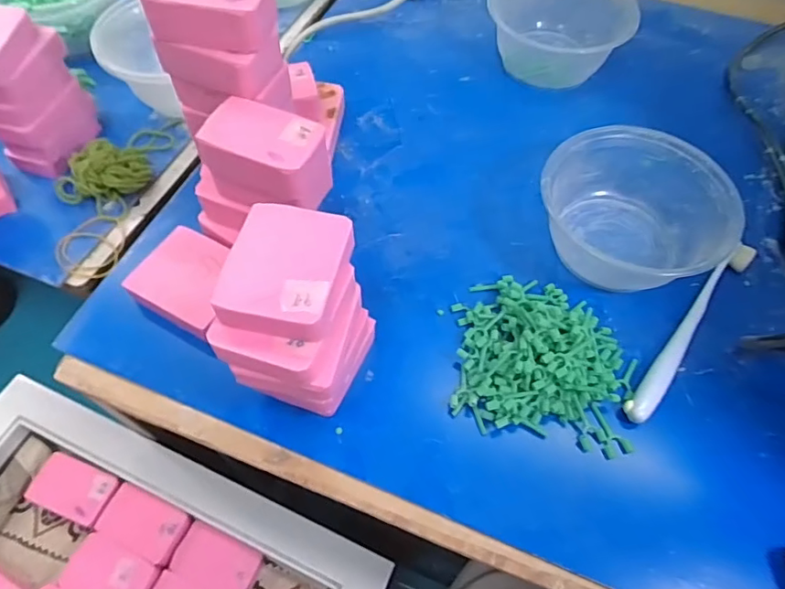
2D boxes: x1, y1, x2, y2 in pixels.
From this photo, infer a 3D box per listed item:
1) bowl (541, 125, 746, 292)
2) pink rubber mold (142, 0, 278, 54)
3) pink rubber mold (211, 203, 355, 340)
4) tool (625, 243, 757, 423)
[{"bbox_3d":[0.179,-0.062,0.403,0.115,0.054,0.135,-33,65,-20],"label":"bowl"},{"bbox_3d":[-0.110,-0.177,0.327,0.066,0.028,0.047,14,59,6],"label":"pink rubber mold"},{"bbox_3d":[-0.056,-0.012,0.284,0.059,0.023,0.070,9,58,3],"label":"pink rubber mold"},{"bbox_3d":[0.213,0.024,0.380,0.017,0.021,0.177,37,64,19],"label":"tool"}]

